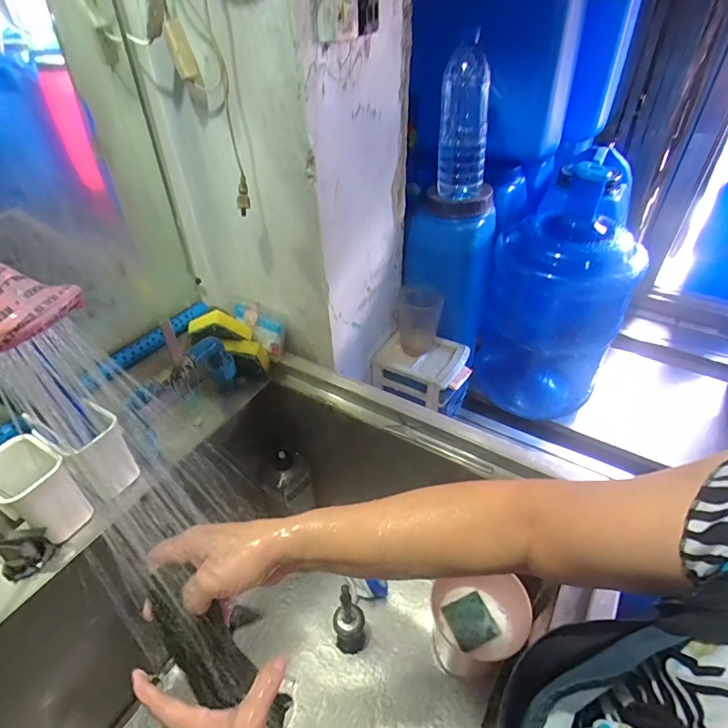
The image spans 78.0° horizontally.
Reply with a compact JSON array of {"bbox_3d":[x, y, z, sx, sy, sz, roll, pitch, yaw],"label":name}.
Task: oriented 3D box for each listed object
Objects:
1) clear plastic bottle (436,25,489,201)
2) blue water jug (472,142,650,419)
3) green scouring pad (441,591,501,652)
[{"bbox_3d":[0.164,-0.387,0.738,0.083,0.217,0.076,6,42,9],"label":"clear plastic bottle"},{"bbox_3d":[0.382,-0.132,0.910,0.249,0.463,0.243,17,44,20],"label":"blue water jug"},{"bbox_3d":[0.173,0.418,0.733,0.072,0.008,0.071,-17,43,-17],"label":"green scouring pad"}]

